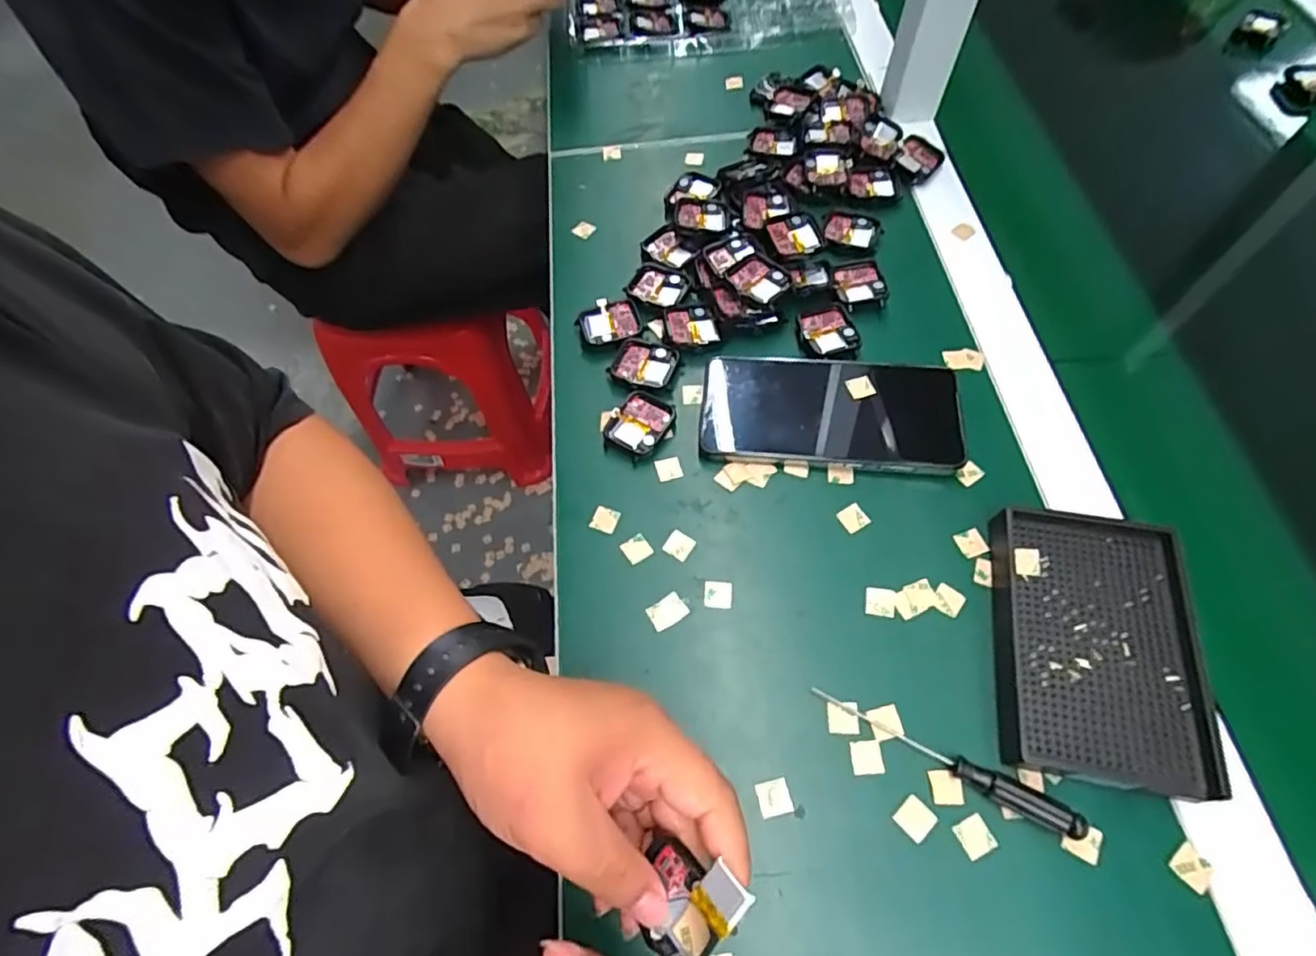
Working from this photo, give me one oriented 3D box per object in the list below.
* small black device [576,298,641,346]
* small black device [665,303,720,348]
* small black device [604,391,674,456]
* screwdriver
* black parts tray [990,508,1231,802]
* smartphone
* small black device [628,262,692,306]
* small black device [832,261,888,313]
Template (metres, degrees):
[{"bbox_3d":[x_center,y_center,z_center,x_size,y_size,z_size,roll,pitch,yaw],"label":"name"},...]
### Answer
[{"bbox_3d":[-0.036,-0.114,0.452,0.045,0.008,0.035,-12,62,-3],"label":"small black device"},{"bbox_3d":[0.024,-0.109,0.446,0.035,0.006,0.037,-9,62,-1],"label":"small black device"},{"bbox_3d":[-0.011,-0.036,0.414,0.037,0.010,0.045,27,67,17],"label":"small black device"},{"bbox_3d":[0.142,0.138,0.312,0.131,0.013,0.013,27,67,17],"label":"screwdriver"},{"bbox_3d":[0.229,0.087,0.329,0.093,0.022,0.136,11,64,9],"label":"black parts tray"},{"bbox_3d":[0.110,-0.042,0.408,0.160,0.014,0.078,3,63,5],"label":"smartphone"},{"bbox_3d":[0.002,-0.145,0.467,0.042,0.005,0.034,18,65,12],"label":"small black device"},{"bbox_3d":[0.146,-0.142,0.456,0.037,0.008,0.041,-8,62,-1],"label":"small black device"}]

